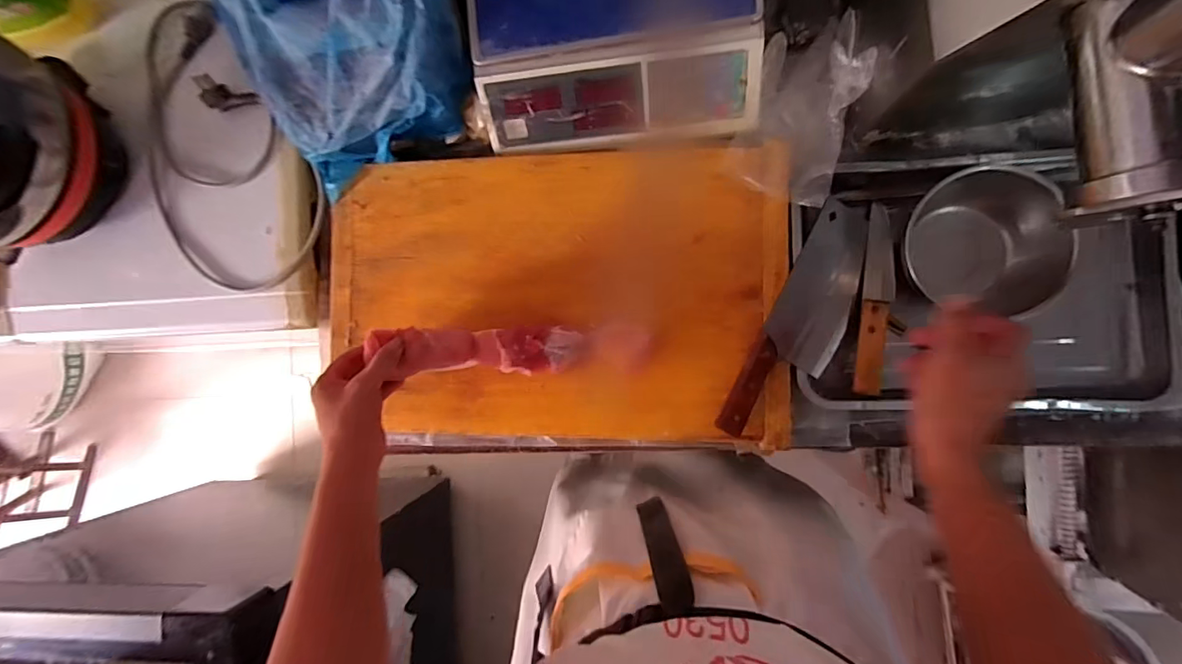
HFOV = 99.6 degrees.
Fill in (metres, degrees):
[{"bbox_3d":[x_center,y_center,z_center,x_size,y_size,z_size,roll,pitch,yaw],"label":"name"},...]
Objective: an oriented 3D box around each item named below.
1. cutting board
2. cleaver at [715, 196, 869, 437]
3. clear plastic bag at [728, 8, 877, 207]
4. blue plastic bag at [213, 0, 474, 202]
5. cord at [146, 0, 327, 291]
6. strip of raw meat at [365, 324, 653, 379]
[{"bbox_3d":[-0.056,-0.038,0.619,0.578,0.041,0.369,0,89,8],"label":"cutting board"},{"bbox_3d":[0.247,-0.010,0.580,0.097,0.036,0.305,33,79,7],"label":"cleaver"},{"bbox_3d":[0.240,-0.262,0.575,0.121,0.074,0.212,17,92,8],"label":"clear plastic bag"},{"bbox_3d":[-0.292,-0.365,0.586,0.262,0.151,0.279,-23,86,7],"label":"blue plastic bag"},{"bbox_3d":[-0.525,-0.247,0.680,0.236,0.034,0.404,-37,85,6],"label":"cord"},{"bbox_3d":[-0.087,0.022,0.600,0.324,0.025,0.055,0,89,-11],"label":"strip of raw meat"}]

